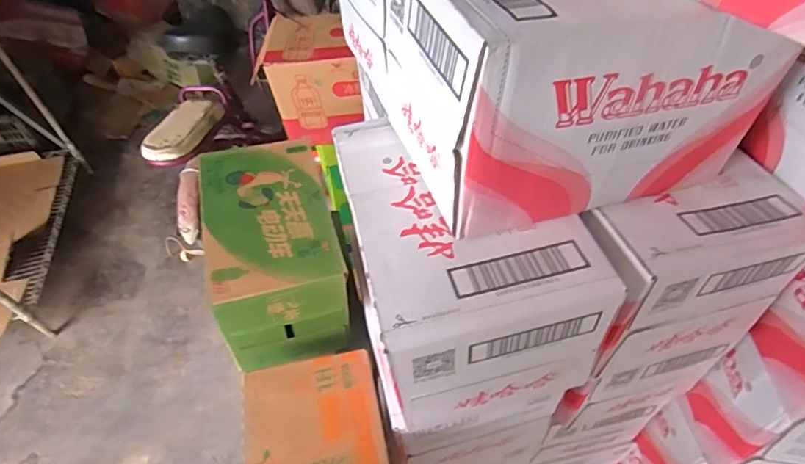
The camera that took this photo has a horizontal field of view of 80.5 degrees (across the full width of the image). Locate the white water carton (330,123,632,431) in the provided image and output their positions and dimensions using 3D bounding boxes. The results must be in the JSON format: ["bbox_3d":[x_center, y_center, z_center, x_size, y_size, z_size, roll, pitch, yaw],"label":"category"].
[{"bbox_3d":[0.068,0.035,0.681,0.276,0.260,0.383,-10,50,-11],"label":"white water carton"}]

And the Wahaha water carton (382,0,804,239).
[{"bbox_3d":[0.190,-0.191,0.574,0.362,0.246,0.271,-14,50,-14],"label":"Wahaha water carton"}]

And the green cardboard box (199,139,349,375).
[{"bbox_3d":[-0.212,0.029,0.801,0.186,0.215,0.308,-13,50,-13],"label":"green cardboard box"}]

